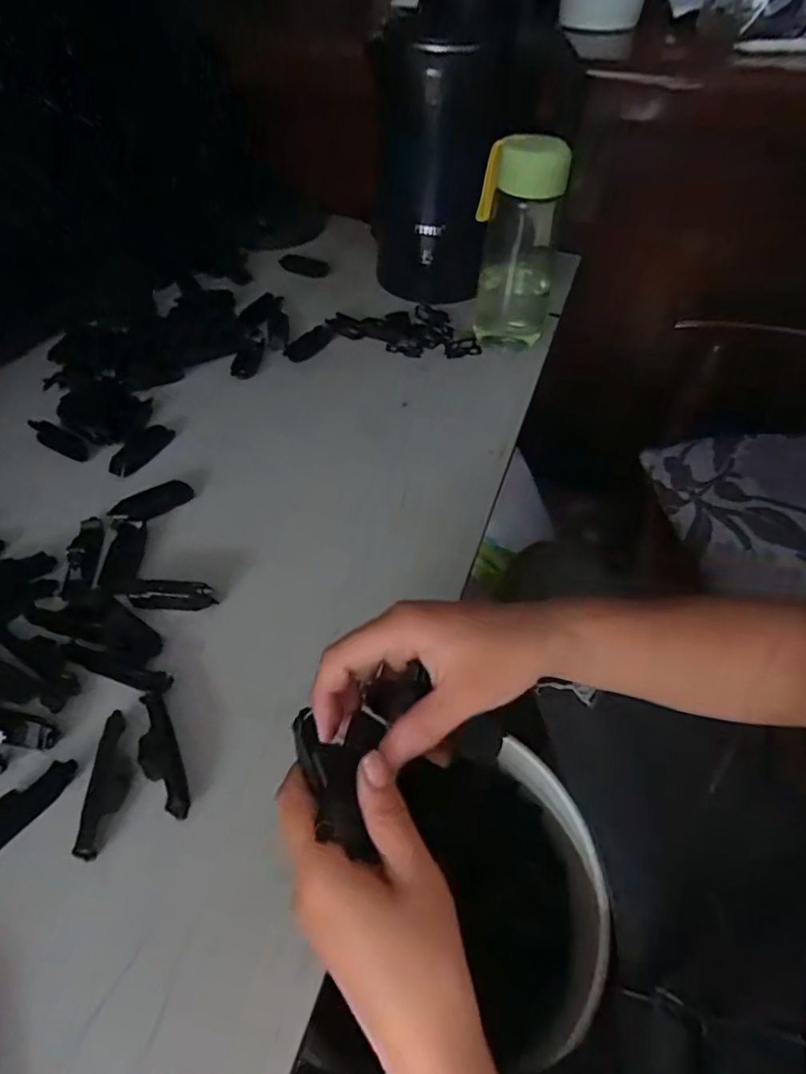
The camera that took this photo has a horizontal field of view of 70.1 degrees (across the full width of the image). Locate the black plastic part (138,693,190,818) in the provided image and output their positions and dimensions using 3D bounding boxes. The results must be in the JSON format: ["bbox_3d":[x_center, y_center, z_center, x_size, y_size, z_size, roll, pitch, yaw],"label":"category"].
[{"bbox_3d":[-0.146,0.131,0.345,0.022,0.010,0.079,-21,55,-20],"label":"black plastic part"}]

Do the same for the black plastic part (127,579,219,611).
[{"bbox_3d":[-0.165,0.041,0.412,0.058,0.018,0.016,3,50,-1],"label":"black plastic part"}]

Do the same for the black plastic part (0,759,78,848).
[{"bbox_3d":[-0.222,0.156,0.320,0.022,0.007,0.079,33,56,22],"label":"black plastic part"}]

